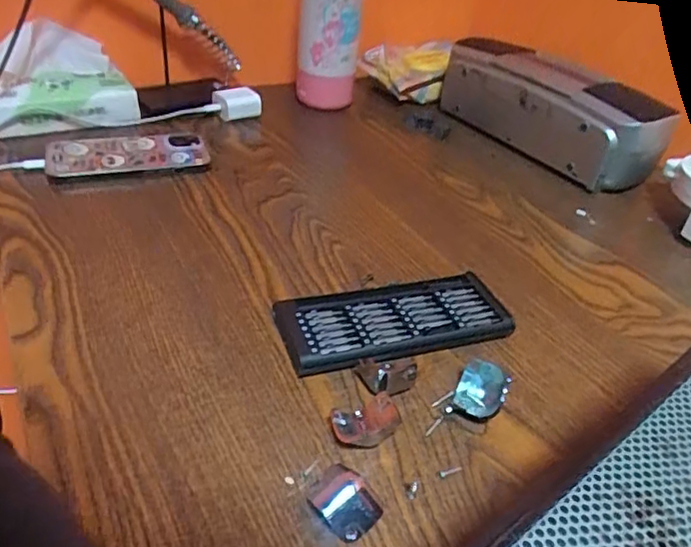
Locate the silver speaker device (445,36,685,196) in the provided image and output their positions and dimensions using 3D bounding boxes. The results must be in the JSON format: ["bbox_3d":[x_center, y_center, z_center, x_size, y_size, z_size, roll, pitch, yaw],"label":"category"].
[{"bbox_3d":[0.213,-0.180,0.618,0.255,0.103,0.081,31,44,28],"label":"silver speaker device"}]

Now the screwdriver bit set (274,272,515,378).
[{"bbox_3d":[0.034,0.031,0.380,0.150,0.017,0.063,-9,41,-19],"label":"screwdriver bit set"}]

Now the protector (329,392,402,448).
[{"bbox_3d":[0.009,0.082,0.313,0.036,0.018,0.027,-7,40,-16],"label":"protector"}]

